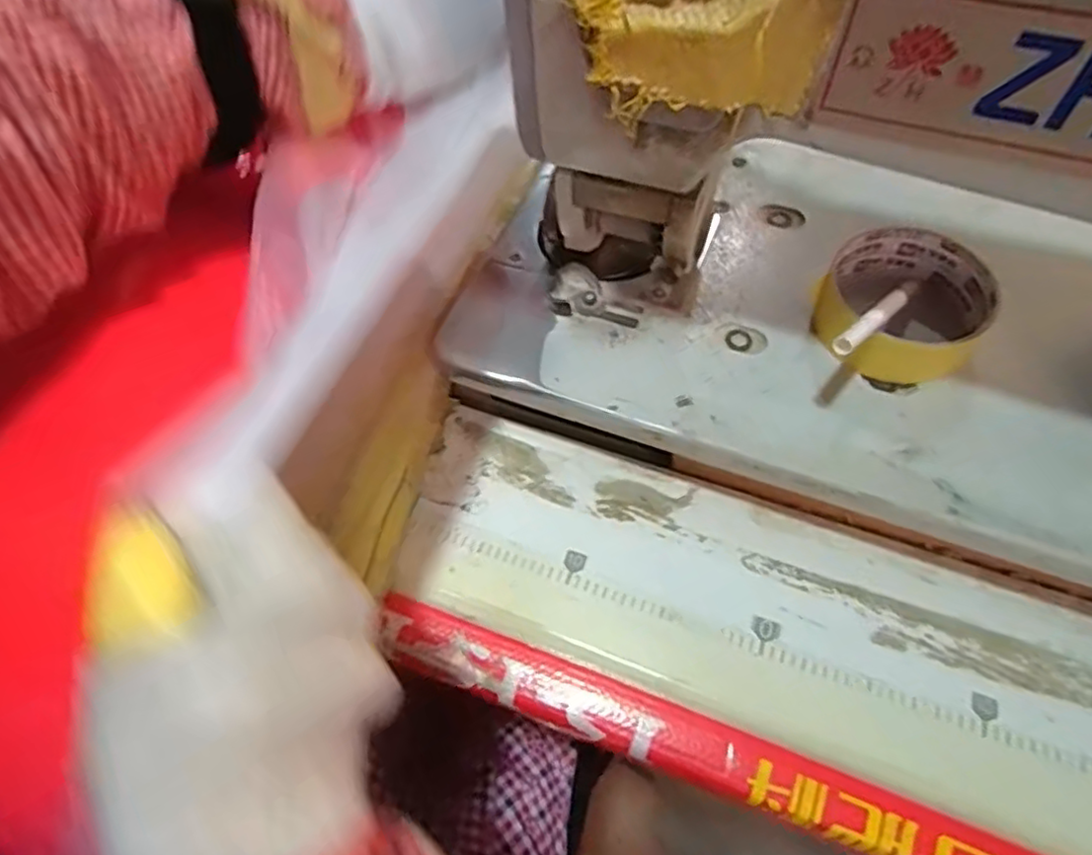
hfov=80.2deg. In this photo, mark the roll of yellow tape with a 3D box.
[{"bbox_3d":[0.186,-0.064,0.339,0.079,0.030,0.083,-2,61,3],"label":"roll of yellow tape"}]

